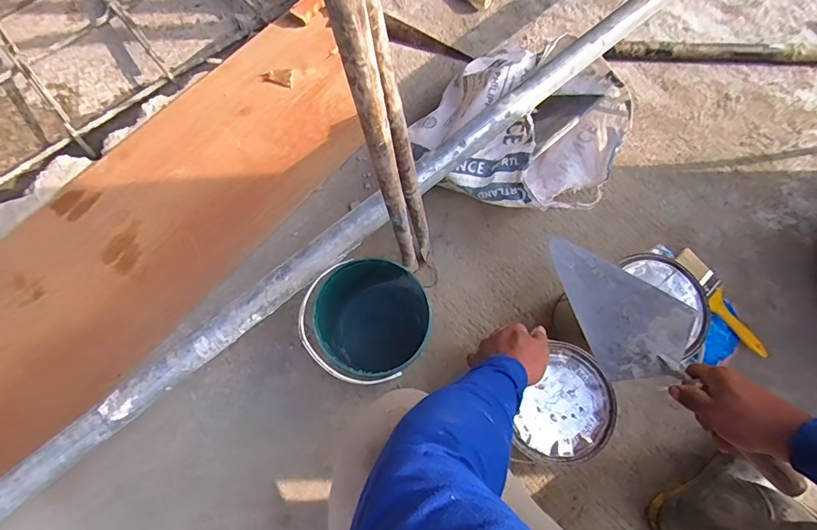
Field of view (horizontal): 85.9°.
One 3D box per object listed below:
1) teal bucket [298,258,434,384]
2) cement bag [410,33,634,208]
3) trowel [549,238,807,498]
[{"bbox_3d":[-0.056,0.095,0.713,0.175,0.256,0.177,0,75,0],"label":"teal bucket"},{"bbox_3d":[0.219,-0.250,0.835,0.355,0.181,0.329,33,77,8],"label":"cement bag"},{"bbox_3d":[0.339,0.118,0.583,0.125,0.065,0.404,-34,67,-8],"label":"trowel"}]

